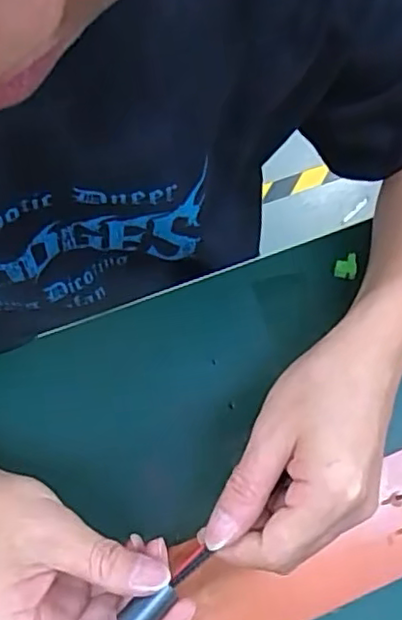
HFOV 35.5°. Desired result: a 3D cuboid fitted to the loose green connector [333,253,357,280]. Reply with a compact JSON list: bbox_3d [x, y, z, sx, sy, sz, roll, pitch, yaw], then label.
[{"bbox_3d":[0.112,-0.034,0.485,0.016,0.010,0.018,10,66,2],"label":"loose green connector"}]

